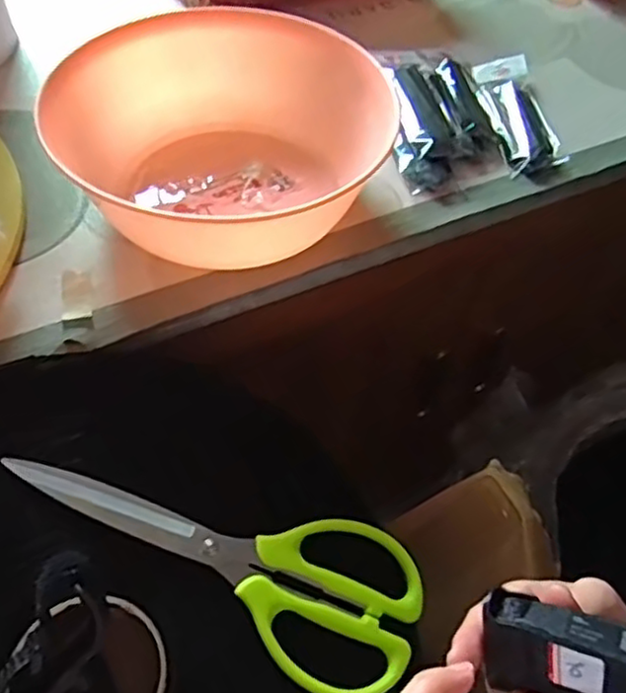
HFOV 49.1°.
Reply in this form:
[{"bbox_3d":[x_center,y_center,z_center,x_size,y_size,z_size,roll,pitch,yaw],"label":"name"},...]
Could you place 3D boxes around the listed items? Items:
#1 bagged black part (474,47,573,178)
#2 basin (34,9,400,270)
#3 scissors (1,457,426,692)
[{"bbox_3d":[0.181,-0.213,0.612,0.050,0.017,0.163,-1,53,-4],"label":"bagged black part"},{"bbox_3d":[-0.075,-0.160,0.512,0.221,0.084,0.196,19,54,11],"label":"basin"},{"bbox_3d":[-0.053,0.117,0.393,0.242,0.015,0.091,24,54,-1],"label":"scissors"}]

